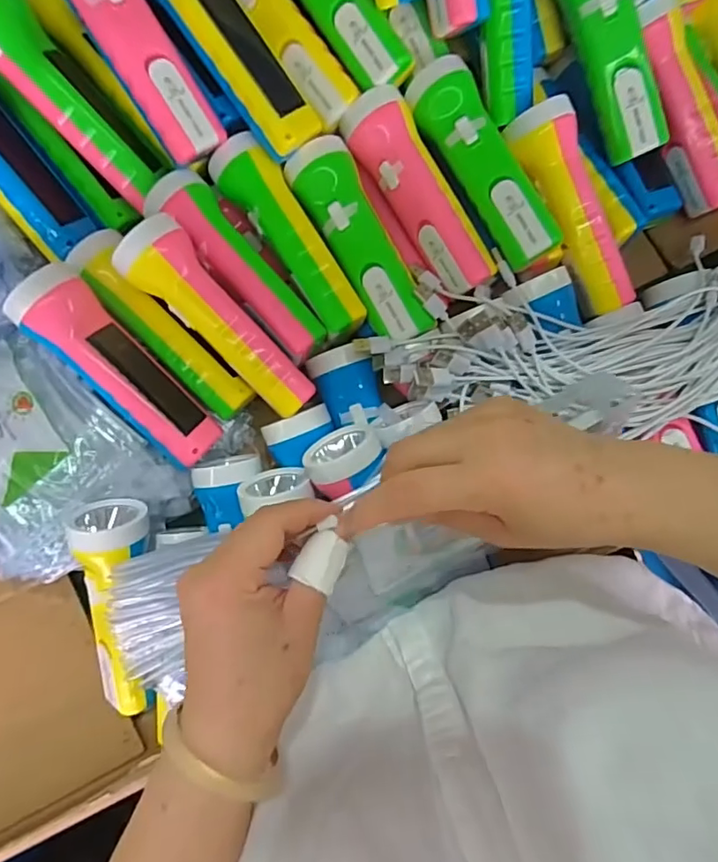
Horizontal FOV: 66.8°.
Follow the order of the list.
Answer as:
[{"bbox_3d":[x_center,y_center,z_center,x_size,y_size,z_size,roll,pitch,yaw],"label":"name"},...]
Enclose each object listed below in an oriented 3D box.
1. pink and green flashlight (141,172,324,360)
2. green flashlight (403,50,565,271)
[{"bbox_3d":[-0.086,-0.123,0.409,0.158,0.051,0.048,45,86,8],"label":"pink and green flashlight"},{"bbox_3d":[0.098,-0.202,0.414,0.051,0.048,0.163,-31,82,-2],"label":"green flashlight"}]

